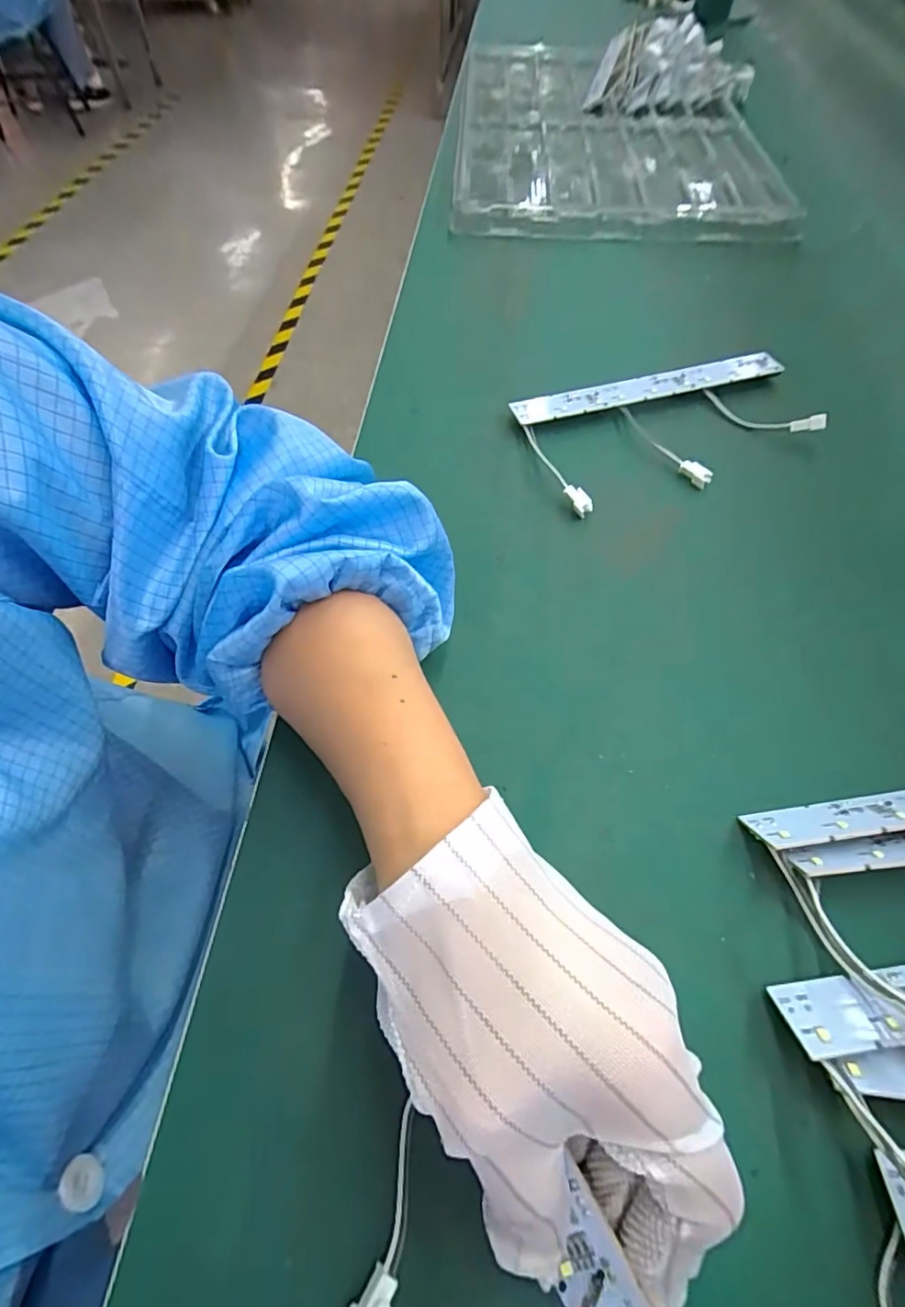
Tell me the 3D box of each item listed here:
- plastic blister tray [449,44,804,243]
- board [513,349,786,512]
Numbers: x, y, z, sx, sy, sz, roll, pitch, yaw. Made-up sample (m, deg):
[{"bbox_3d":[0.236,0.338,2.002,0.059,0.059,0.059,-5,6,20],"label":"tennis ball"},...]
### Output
[{"bbox_3d":[0.185,-0.604,0.642,0.341,0.023,0.525,2,58,1],"label":"plastic blister tray"},{"bbox_3d":[0.148,-0.150,0.366,0.195,0.014,0.099,-17,60,-10],"label":"board"}]

